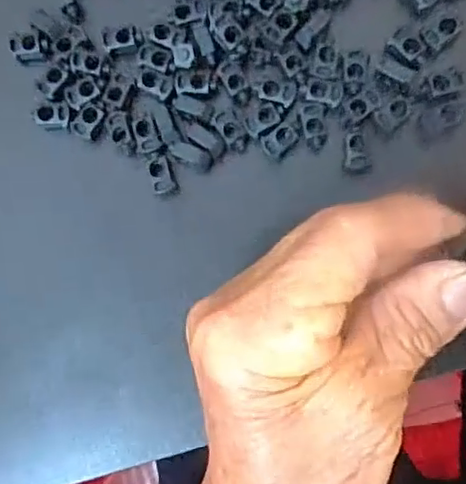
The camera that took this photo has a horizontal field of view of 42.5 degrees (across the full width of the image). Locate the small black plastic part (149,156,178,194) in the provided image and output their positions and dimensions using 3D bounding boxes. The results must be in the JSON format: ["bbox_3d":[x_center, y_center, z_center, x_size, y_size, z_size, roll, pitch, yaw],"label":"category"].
[{"bbox_3d":[-0.027,-0.025,0.222,0.008,0.004,0.013,-20,83,3],"label":"small black plastic part"}]

